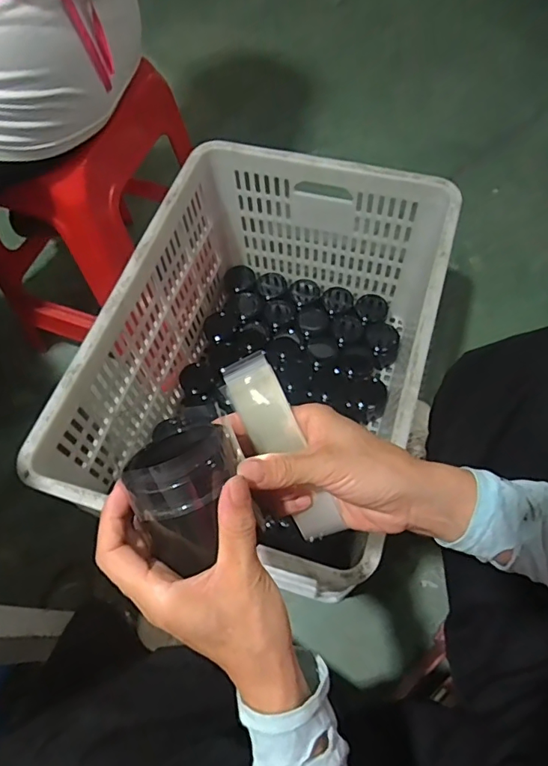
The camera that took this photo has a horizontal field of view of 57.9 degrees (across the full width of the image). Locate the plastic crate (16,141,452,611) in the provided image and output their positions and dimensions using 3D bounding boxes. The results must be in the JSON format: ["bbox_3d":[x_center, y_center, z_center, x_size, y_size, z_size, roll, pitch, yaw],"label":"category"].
[{"bbox_3d":[0.003,-0.021,0.813,0.452,0.347,0.599,14,65,11],"label":"plastic crate"}]

